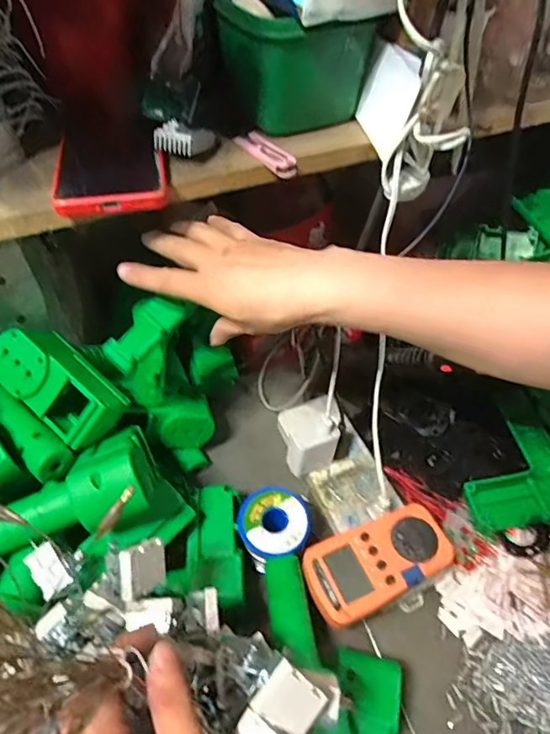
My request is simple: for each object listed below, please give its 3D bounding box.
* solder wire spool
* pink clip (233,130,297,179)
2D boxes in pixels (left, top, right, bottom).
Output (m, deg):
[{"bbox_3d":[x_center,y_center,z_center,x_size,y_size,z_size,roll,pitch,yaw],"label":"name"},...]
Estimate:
[{"bbox_3d":[-0.002,0.154,0.465,0.066,0.031,0.066,1,50,-1],"label":"solder wire spool"},{"bbox_3d":[-0.007,-0.173,0.387,0.024,0.009,0.070,-24,54,-20],"label":"pink clip"}]

